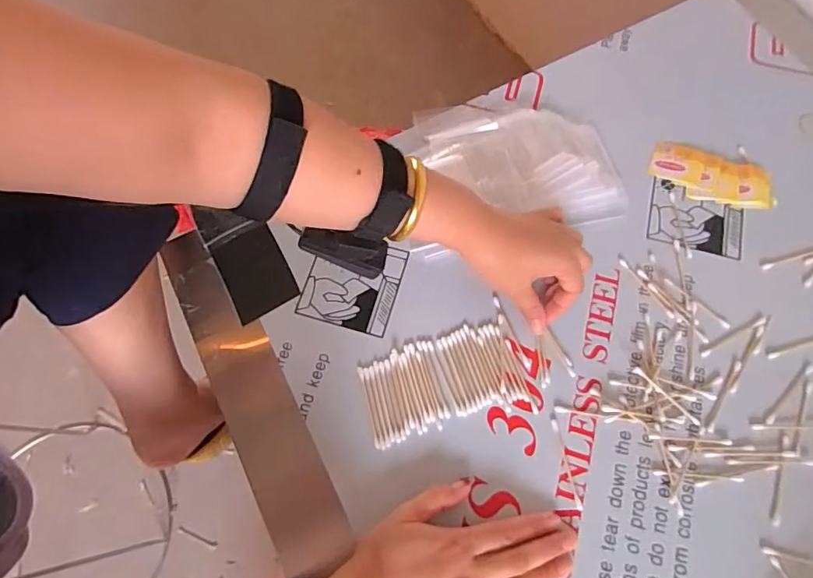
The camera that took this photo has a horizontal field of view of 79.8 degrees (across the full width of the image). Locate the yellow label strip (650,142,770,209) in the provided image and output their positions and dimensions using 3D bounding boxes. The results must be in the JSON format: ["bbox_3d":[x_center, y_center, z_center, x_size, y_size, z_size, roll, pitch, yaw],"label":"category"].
[{"bbox_3d":[0.317,-0.117,0.508,0.118,0.009,0.057,21,71,9],"label":"yellow label strip"}]

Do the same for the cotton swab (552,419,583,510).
[{"bbox_3d":[0.136,0.148,0.414,0.005,0.004,0.074,-11,70,-2],"label":"cotton swab"}]

